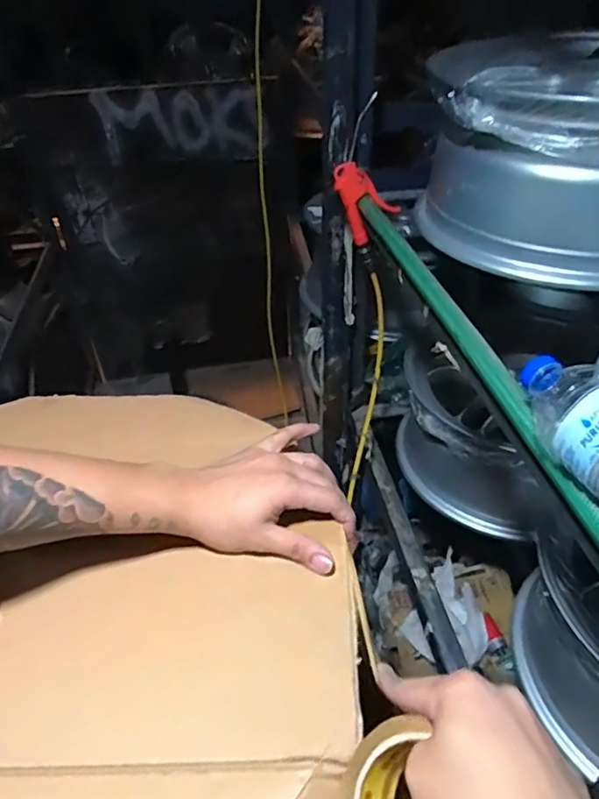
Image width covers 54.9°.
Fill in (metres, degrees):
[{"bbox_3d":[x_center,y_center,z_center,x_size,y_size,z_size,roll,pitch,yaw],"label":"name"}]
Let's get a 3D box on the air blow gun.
[{"bbox_3d":[0.114,-0.355,0.939,0.070,0.219,0.107,28,48,31],"label":"air blow gun"}]

